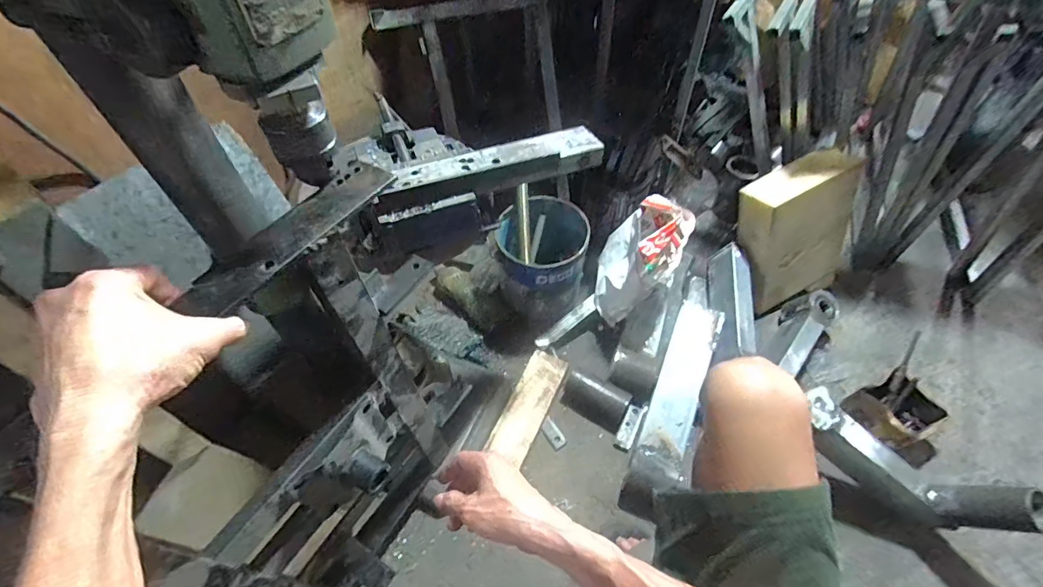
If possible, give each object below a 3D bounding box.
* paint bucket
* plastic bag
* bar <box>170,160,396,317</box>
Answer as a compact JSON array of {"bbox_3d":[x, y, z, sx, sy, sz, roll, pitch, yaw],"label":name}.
[{"bbox_3d":[0.046,-0.063,0.998,0.184,0.207,0.200,-10,52,-7],"label":"paint bucket"},{"bbox_3d":[0.242,-0.081,0.936,0.159,0.238,0.205,18,54,14],"label":"plastic bag"},{"bbox_3d":[-0.185,-0.053,0.378,0.051,0.010,0.186,27,59,20],"label":"bar"}]

